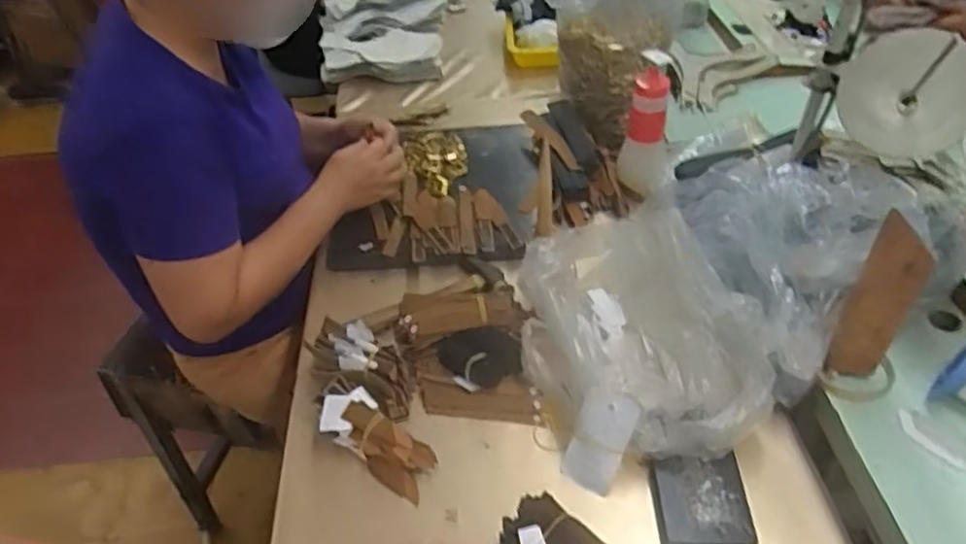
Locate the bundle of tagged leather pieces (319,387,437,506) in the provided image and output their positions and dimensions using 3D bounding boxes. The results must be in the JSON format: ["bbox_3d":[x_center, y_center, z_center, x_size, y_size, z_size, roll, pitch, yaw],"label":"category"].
[{"bbox_3d":[-0.107,0.170,0.713,0.134,0.026,0.053,36,55,18],"label":"bundle of tagged leather pieces"}]

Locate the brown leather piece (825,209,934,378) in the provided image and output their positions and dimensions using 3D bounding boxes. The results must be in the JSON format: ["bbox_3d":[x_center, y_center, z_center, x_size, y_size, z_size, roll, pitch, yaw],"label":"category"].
[{"bbox_3d":[0.373,0.032,0.661,0.049,0.178,0.014,27,45,27],"label":"brown leather piece"}]

